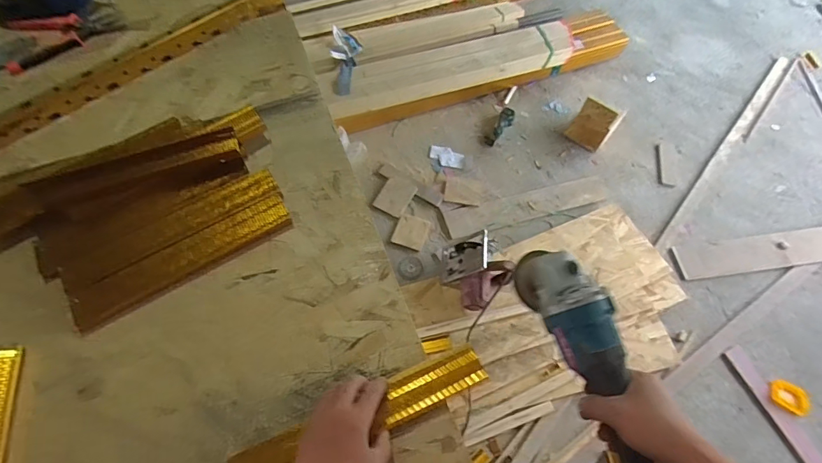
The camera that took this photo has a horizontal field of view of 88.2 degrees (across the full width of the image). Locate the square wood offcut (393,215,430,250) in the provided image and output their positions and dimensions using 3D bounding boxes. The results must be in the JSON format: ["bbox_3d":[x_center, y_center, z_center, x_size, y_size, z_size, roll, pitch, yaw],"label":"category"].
[{"bbox_3d":[0.003,0.000,1.500,0.108,0.014,0.119,19,62,6],"label":"square wood offcut"}]

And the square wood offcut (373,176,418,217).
[{"bbox_3d":[-0.055,-0.133,1.569,0.116,0.011,0.162,26,63,10],"label":"square wood offcut"}]

